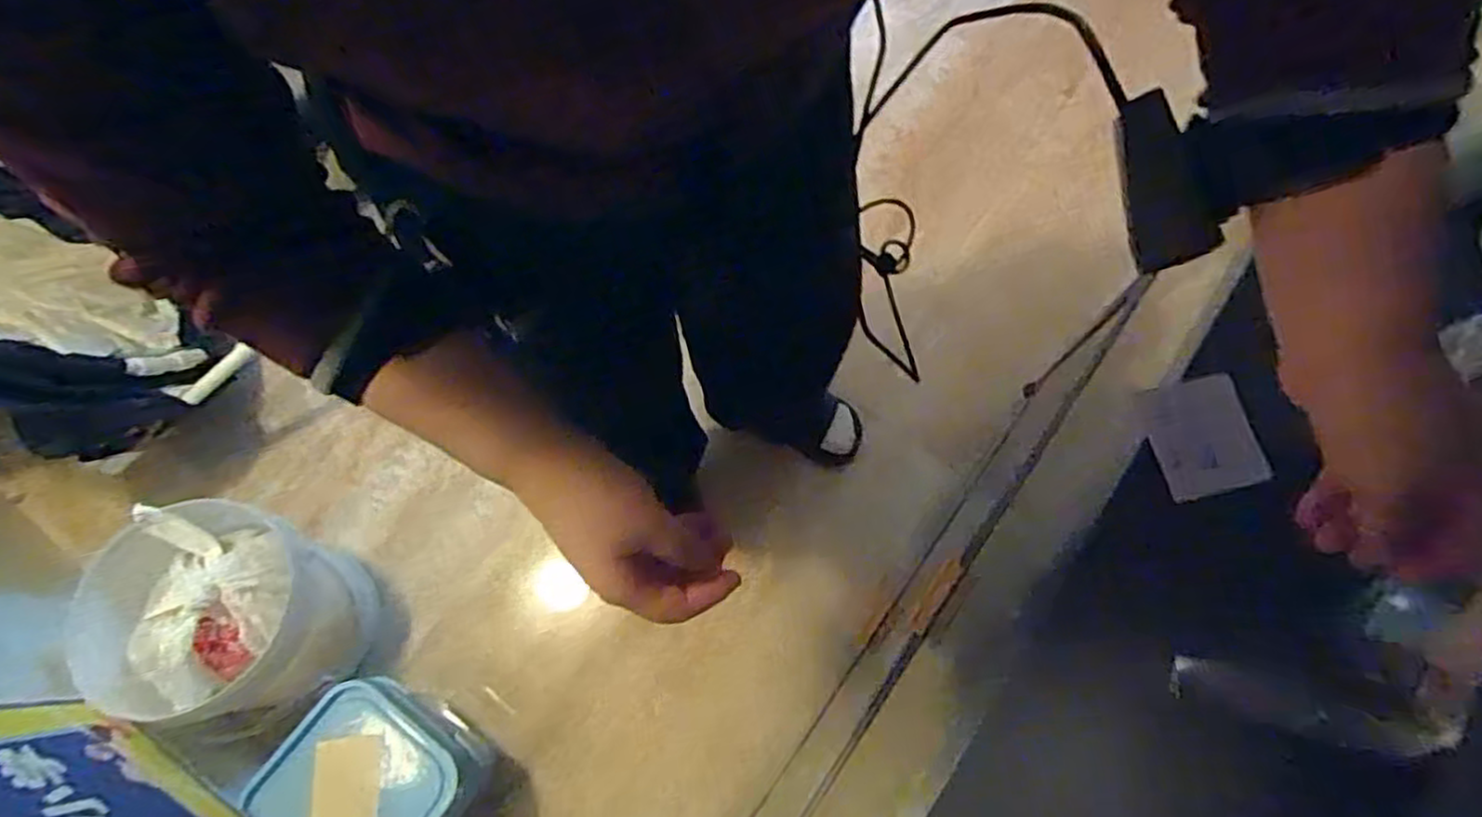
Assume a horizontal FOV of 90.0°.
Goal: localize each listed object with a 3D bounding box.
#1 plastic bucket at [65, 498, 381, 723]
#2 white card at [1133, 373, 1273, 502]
[{"bbox_3d":[-0.673,0.277,1.007,0.247,0.283,0.242,0,69,1],"label":"plastic bucket"},{"bbox_3d":[0.275,0.016,0.445,0.052,0.006,0.069,-26,68,38],"label":"white card"}]

